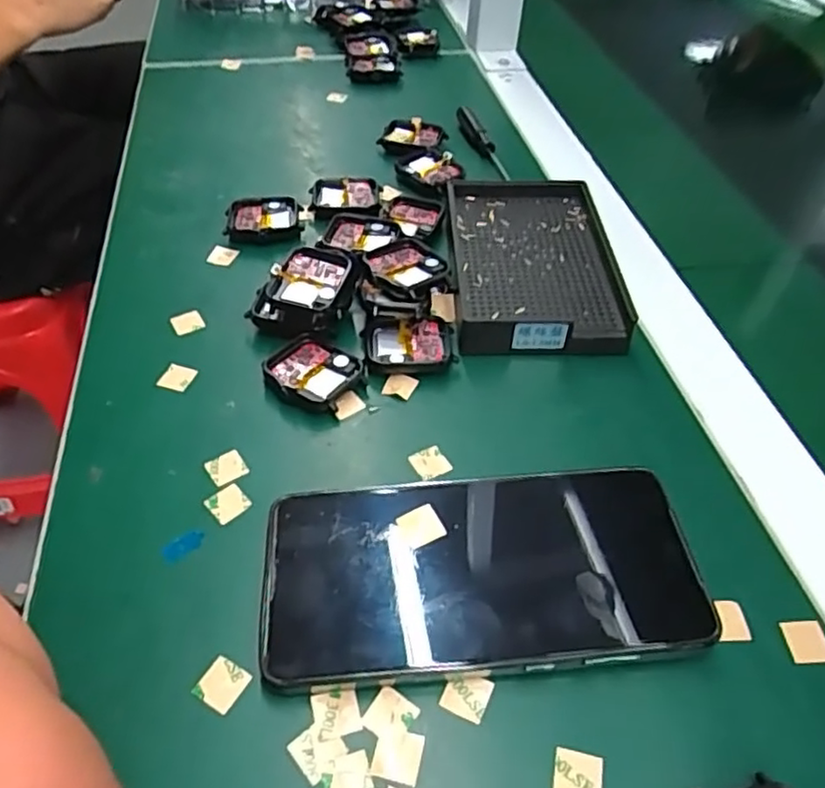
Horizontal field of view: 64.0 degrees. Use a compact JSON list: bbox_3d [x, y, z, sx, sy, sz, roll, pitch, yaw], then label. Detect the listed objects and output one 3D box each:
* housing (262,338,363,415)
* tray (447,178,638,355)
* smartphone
[{"bbox_3d":[-0.051,-0.009,0.329,0.042,0.013,0.040,22,51,19],"label":"housing"},{"bbox_3d":[0.069,-0.078,0.385,0.090,0.022,0.136,0,48,0],"label":"tray"},{"bbox_3d":[0.026,0.069,0.256,0.160,0.014,0.078,-4,48,-4],"label":"smartphone"}]

